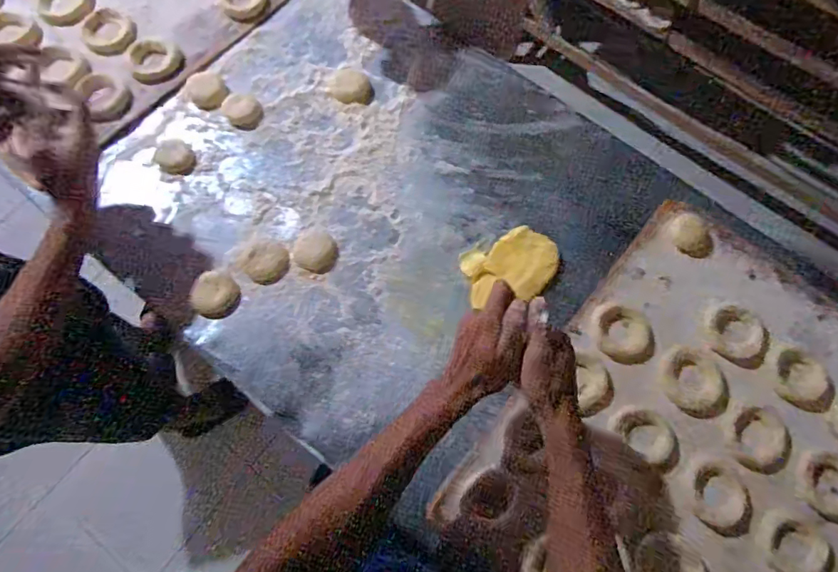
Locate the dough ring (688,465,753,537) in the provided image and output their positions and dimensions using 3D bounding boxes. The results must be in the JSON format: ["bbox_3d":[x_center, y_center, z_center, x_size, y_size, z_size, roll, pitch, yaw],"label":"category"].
[{"bbox_3d":[0.363,0.256,0.585,0.070,0.011,0.081,-43,76,-15],"label":"dough ring"}]

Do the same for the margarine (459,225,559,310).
[{"bbox_3d":[0.124,-0.025,0.660,0.130,0.016,0.091,-24,72,-10],"label":"margarine"}]

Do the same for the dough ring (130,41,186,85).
[{"bbox_3d":[-0.401,-0.348,0.749,0.073,0.019,0.075,0,70,-1],"label":"dough ring"}]

